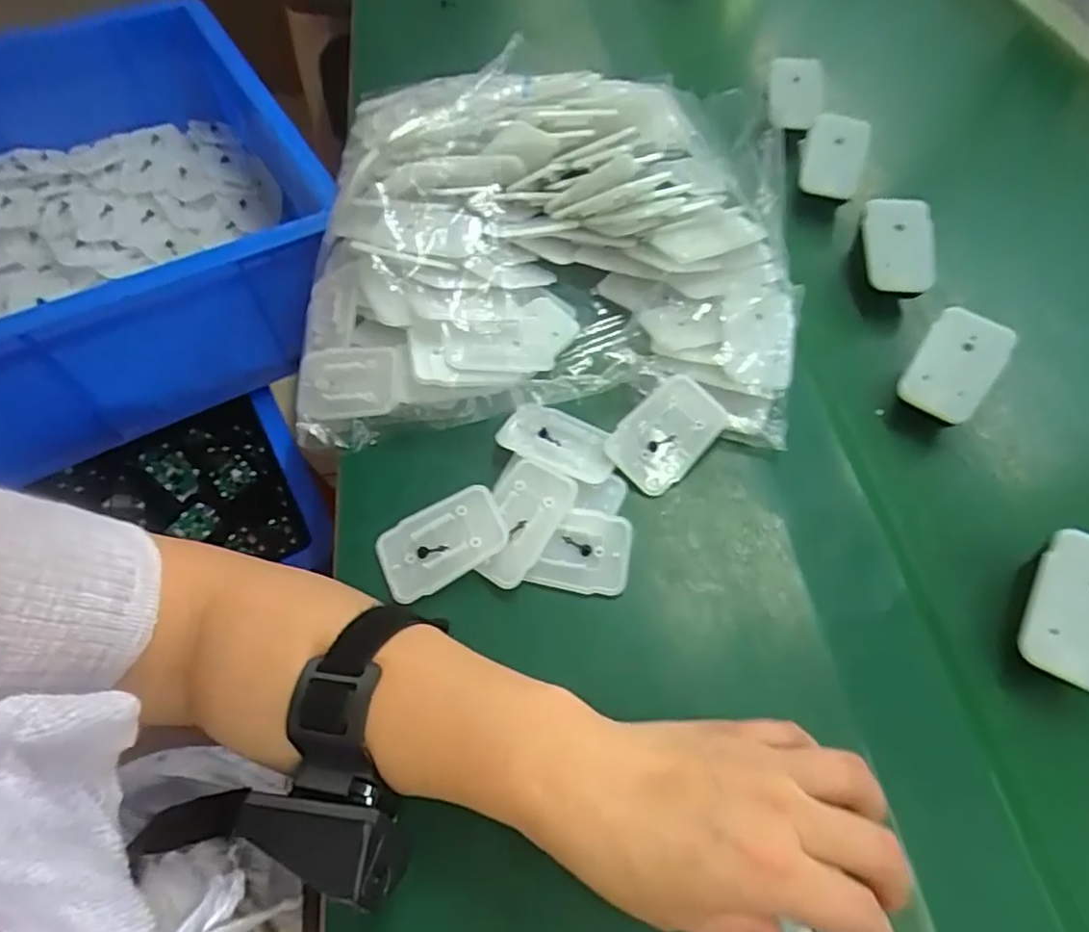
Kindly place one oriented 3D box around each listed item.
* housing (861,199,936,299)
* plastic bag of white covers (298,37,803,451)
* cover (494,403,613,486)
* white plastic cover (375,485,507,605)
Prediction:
[{"bbox_3d":[0.237,-0.148,0.414,0.053,0.011,0.066,5,81,-8],"label":"housing"},{"bbox_3d":[0.000,-0.156,0.409,0.309,0.084,0.277,0,62,4],"label":"plastic bag of white covers"},{"bbox_3d":[0.009,-0.015,0.360,0.067,0.012,0.040,25,66,16],"label":"cover"},{"bbox_3d":[-0.055,0.041,0.330,0.068,0.009,0.043,-22,62,-8],"label":"white plastic cover"}]

